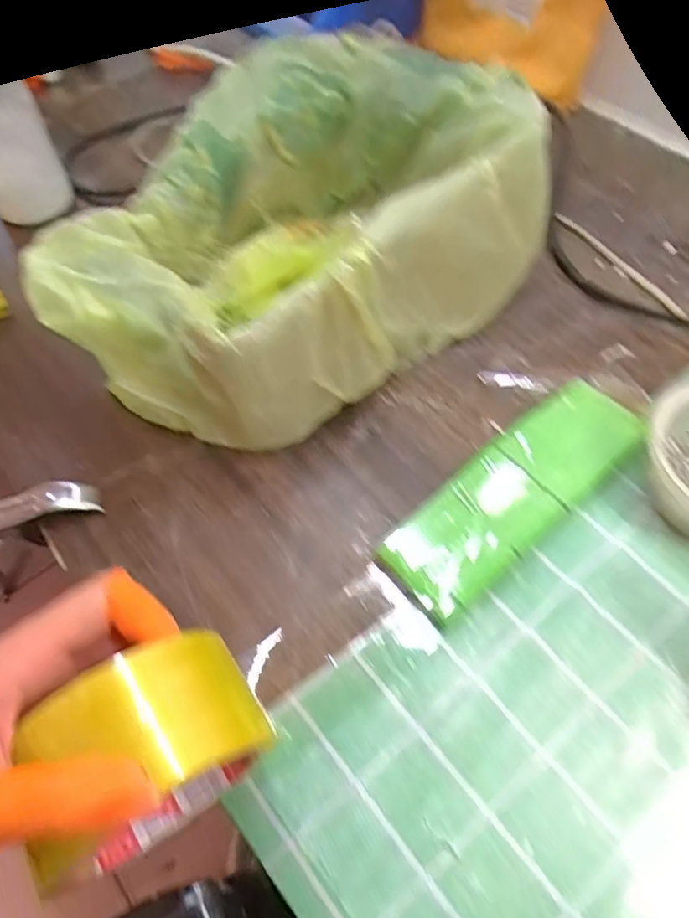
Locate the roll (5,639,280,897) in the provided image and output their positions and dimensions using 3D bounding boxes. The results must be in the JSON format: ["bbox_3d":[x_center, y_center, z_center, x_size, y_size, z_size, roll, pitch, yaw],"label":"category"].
[{"bbox_3d":[-0.082,0.125,0.252,0.104,0.091,0.049,-33,61,-18],"label":"roll"}]

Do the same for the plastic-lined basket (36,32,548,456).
[{"bbox_3d":[-0.040,-0.147,0.418,0.298,0.123,0.212,-36,62,-19],"label":"plastic-lined basket"}]

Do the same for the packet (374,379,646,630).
[{"bbox_3d":[0.102,0.018,0.370,0.182,0.014,0.059,-36,62,-19],"label":"packet"}]

